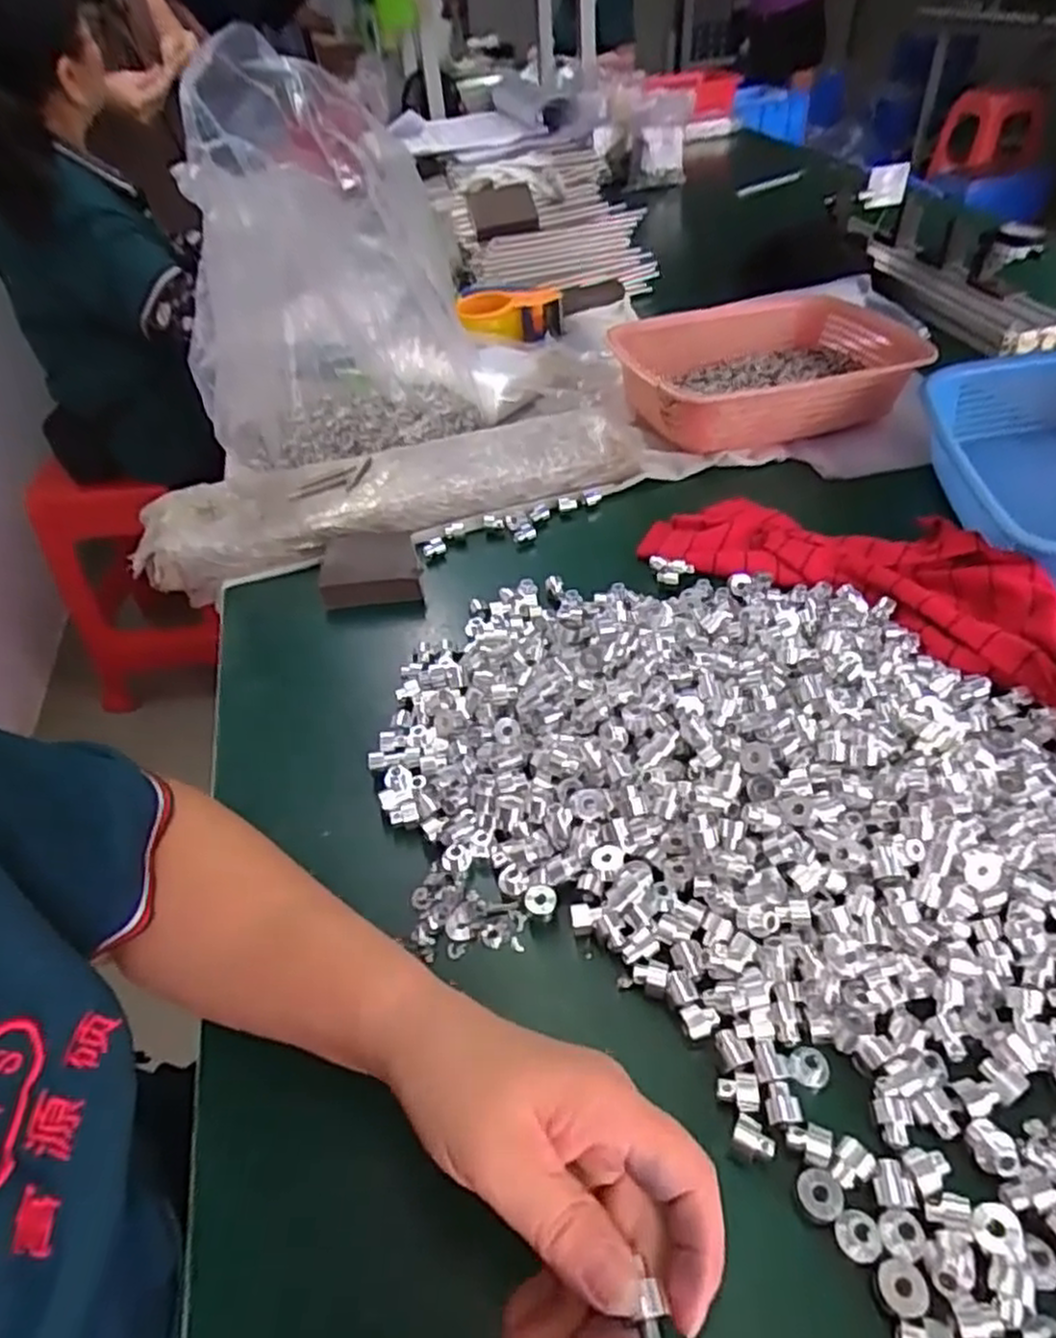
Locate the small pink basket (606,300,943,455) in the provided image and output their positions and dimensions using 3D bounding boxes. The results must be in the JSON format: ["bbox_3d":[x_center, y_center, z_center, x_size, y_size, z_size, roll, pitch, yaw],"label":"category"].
[{"bbox_3d":[0.254,-0.325,0.802,0.335,0.067,0.227,-16,45,-11],"label":"small pink basket"}]

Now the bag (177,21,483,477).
[{"bbox_3d":[-0.207,-0.413,0.744,0.298,0.317,0.373,-20,45,-14],"label":"bag"}]

